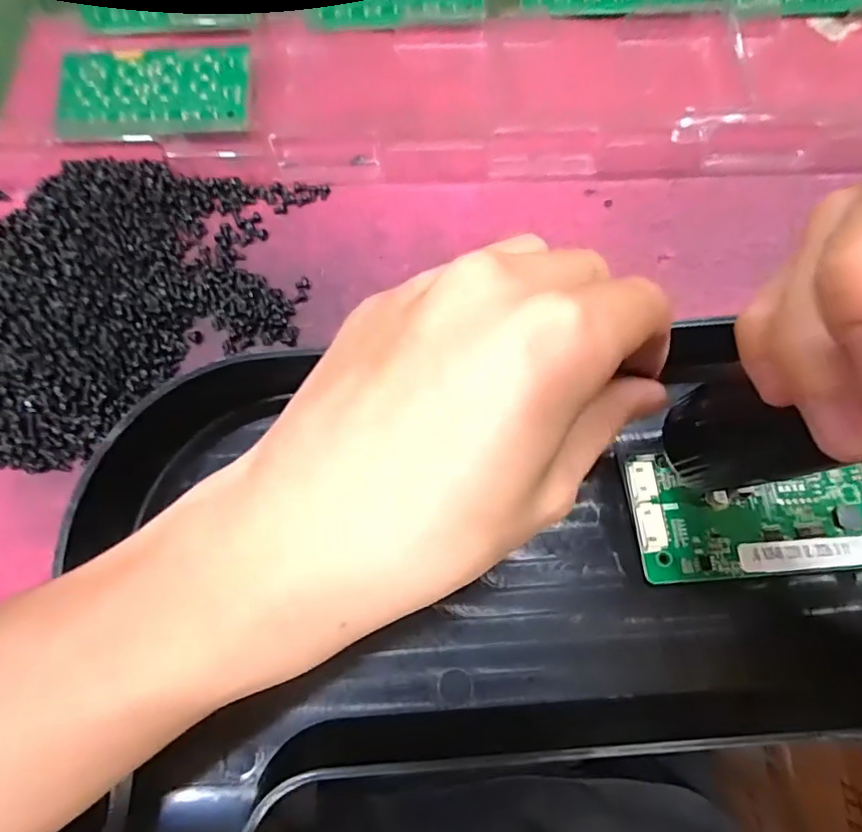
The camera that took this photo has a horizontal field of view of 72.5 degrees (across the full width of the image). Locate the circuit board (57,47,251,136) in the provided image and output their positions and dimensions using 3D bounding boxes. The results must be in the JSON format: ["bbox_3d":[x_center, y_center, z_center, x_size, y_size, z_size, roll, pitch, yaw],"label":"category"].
[{"bbox_3d":[-0.133,-0.157,0.284,0.089,0.005,0.045,-4,72,0],"label":"circuit board"}]

